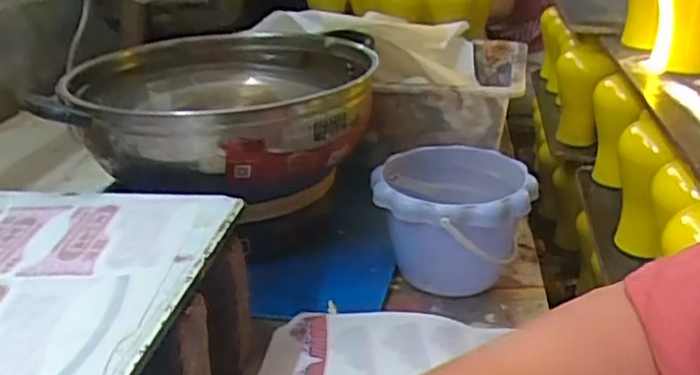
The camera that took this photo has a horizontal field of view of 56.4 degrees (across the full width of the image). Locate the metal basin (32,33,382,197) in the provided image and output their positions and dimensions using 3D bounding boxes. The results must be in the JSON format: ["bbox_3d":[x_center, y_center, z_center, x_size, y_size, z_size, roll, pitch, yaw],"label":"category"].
[{"bbox_3d":[-0.134,-0.094,0.725,0.301,0.096,0.357,1,25,0],"label":"metal basin"}]

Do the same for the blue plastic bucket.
[{"bbox_3d":[0.101,0.036,0.663,0.149,0.111,0.156,-1,25,1],"label":"blue plastic bucket"}]

